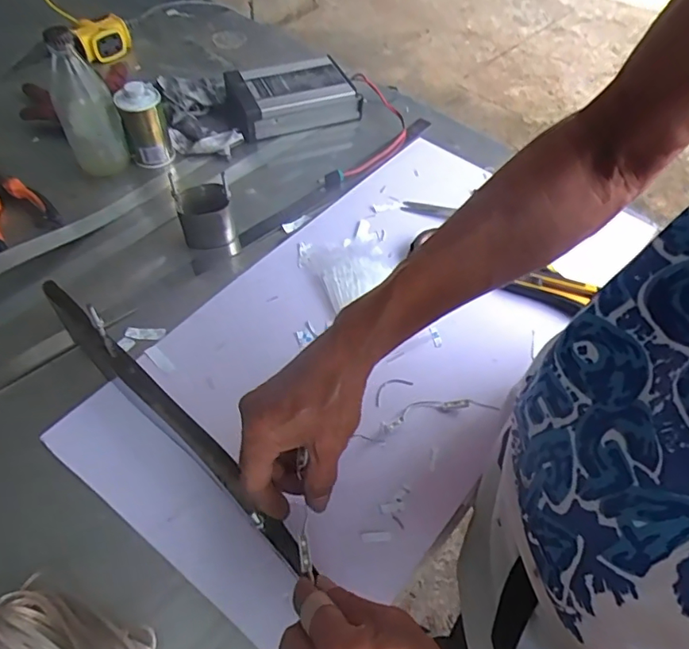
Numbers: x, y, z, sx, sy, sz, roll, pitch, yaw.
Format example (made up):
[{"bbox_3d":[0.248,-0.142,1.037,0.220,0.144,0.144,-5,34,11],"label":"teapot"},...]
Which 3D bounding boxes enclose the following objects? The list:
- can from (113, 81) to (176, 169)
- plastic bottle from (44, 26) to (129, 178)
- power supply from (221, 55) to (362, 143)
[{"bbox_3d":[-0.265,-0.269,0.693,0.055,0.089,0.047,-13,54,-11],"label":"can"},{"bbox_3d":[-0.321,-0.270,0.646,0.050,0.161,0.060,27,58,19],"label":"plastic bottle"},{"bbox_3d":[-0.088,-0.342,0.779,0.187,0.047,0.128,-19,55,-15],"label":"power supply"}]

